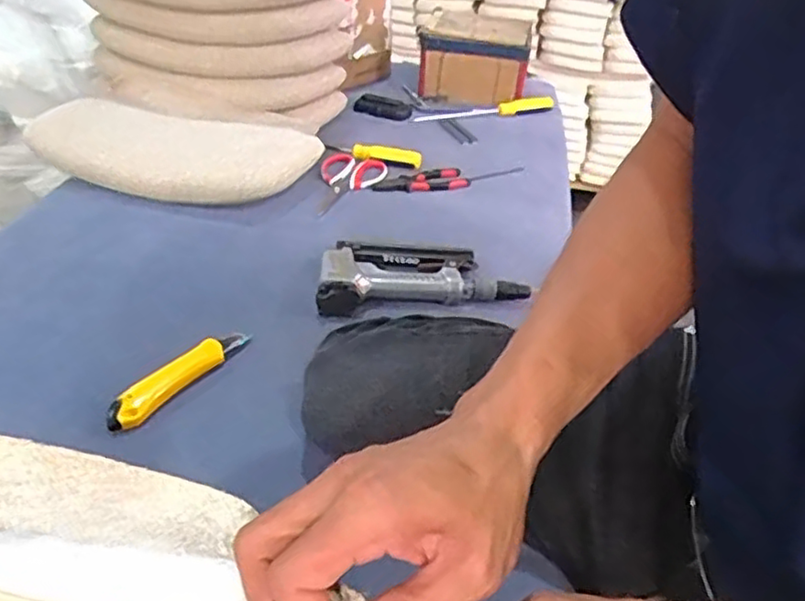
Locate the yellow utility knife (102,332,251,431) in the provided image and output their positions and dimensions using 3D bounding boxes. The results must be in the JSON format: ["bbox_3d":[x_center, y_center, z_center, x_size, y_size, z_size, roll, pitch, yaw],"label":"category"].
[{"bbox_3d":[-0.221,0.072,0.665,0.034,0.015,0.163,25,40,27],"label":"yellow utility knife"}]

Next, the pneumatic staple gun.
[{"bbox_3d":[0.018,-0.041,0.828,0.254,0.042,0.124,-4,36,-11],"label":"pneumatic staple gun"}]

